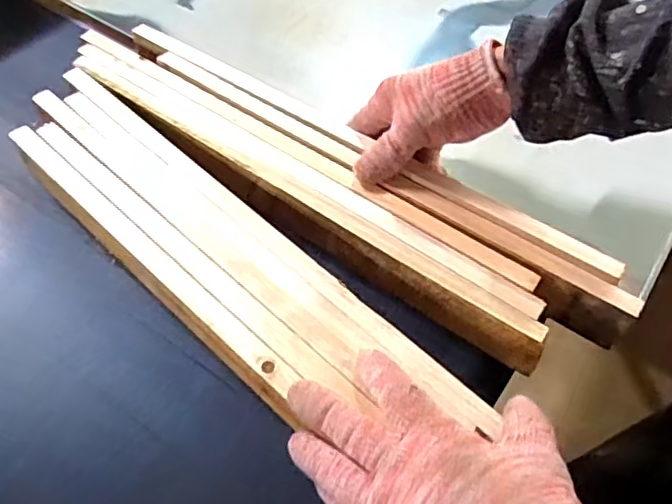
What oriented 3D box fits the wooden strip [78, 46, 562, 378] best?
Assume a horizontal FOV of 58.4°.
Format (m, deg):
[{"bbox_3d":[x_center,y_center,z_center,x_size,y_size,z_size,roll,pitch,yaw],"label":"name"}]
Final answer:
[{"bbox_3d":[-0.044,-0.049,0.510,0.471,0.043,0.028,31,61,20],"label":"wooden strip"}]

